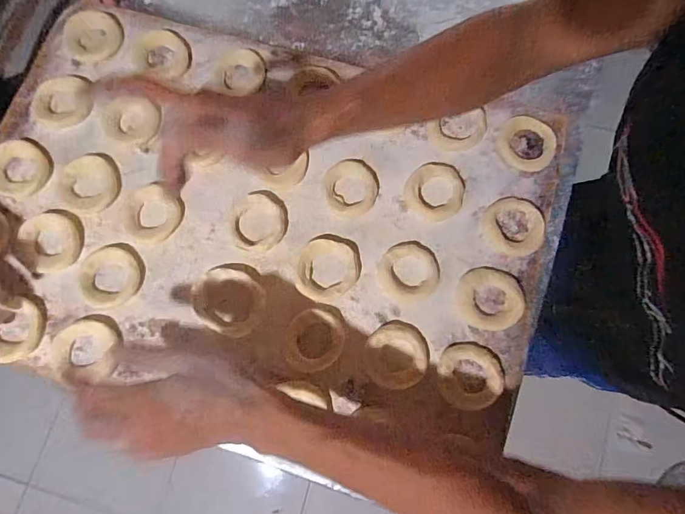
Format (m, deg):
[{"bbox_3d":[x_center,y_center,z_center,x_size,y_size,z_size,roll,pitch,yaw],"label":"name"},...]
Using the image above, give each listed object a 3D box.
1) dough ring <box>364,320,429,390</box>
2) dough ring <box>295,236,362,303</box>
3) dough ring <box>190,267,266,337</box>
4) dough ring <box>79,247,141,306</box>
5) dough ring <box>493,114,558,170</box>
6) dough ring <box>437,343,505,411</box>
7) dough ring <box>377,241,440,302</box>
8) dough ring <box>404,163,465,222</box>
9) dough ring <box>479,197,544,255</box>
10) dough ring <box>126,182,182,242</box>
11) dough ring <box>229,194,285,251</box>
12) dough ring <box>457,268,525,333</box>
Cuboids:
[{"bbox_3d":[0.053,0.096,0.417,0.061,0.010,0.063,0,78,1],"label":"dough ring"},{"bbox_3d":[-0.015,0.012,0.437,0.061,0.011,0.071,24,79,6],"label":"dough ring"},{"bbox_3d":[-0.117,0.045,0.430,0.074,0.008,0.065,13,78,4],"label":"dough ring"},{"bbox_3d":[-0.238,0.019,0.433,0.056,0.010,0.057,0,78,1],"label":"dough ring"},{"bbox_3d":[0.199,-0.124,0.461,0.061,0.005,0.062,0,78,1],"label":"dough ring"},{"bbox_3d":[0.123,0.115,0.411,0.060,0.014,0.060,0,78,1],"label":"dough ring"},{"bbox_3d":[0.068,0.015,0.436,0.064,0.011,0.060,0,78,1],"label":"dough ring"},{"bbox_3d":[0.100,-0.072,0.450,0.061,0.017,0.061,0,78,1],"label":"dough ring"},{"bbox_3d":[0.178,-0.032,0.441,0.061,0.007,0.060,0,78,1],"label":"dough ring"},{"bbox_3d":[-0.203,-0.046,0.452,0.053,0.007,0.056,0,78,1],"label":"dough ring"},{"bbox_3d":[-0.091,-0.037,0.447,0.058,0.012,0.058,0,78,1],"label":"dough ring"},{"bbox_3d":[0.148,0.042,0.427,0.066,0.012,0.061,0,78,1],"label":"dough ring"}]

